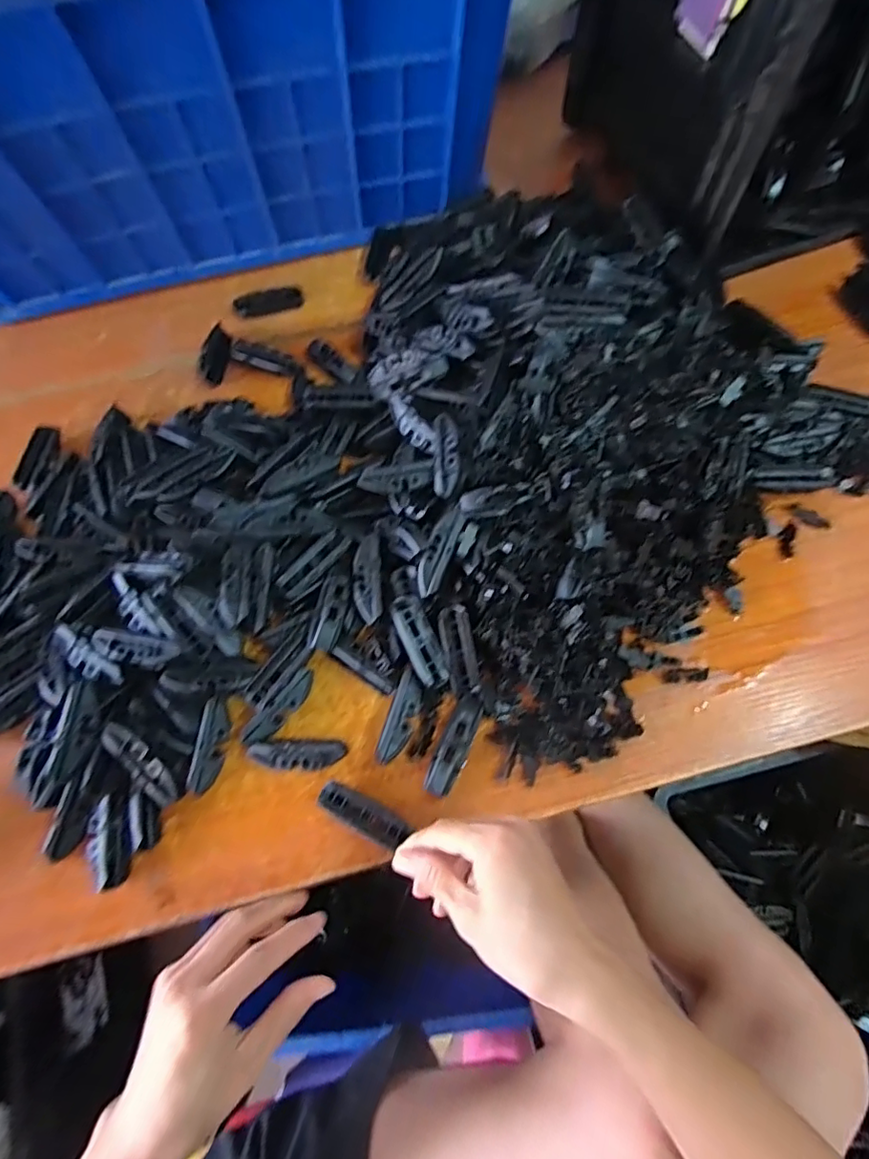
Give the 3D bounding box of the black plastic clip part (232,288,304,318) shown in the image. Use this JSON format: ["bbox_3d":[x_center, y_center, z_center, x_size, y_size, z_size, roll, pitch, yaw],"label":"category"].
[{"bbox_3d":[-0.176,-0.296,0.585,0.072,0.008,0.025,-8,68,-2],"label":"black plastic clip part"}]

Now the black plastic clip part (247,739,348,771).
[{"bbox_3d":[-0.100,0.130,0.407,0.068,0.022,0.020,-1,68,1],"label":"black plastic clip part"}]

